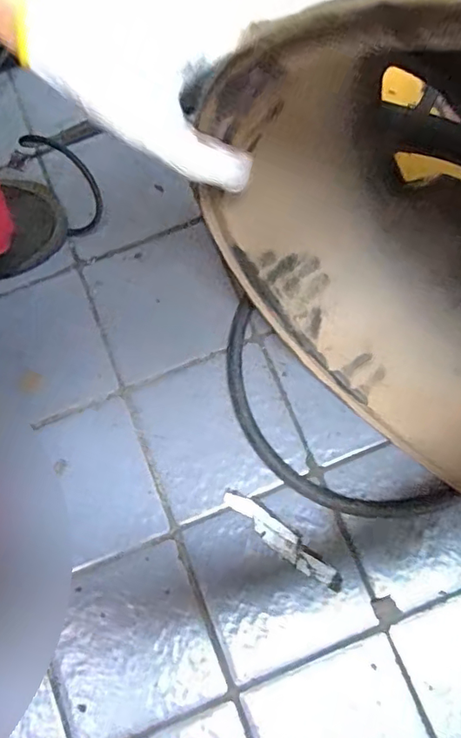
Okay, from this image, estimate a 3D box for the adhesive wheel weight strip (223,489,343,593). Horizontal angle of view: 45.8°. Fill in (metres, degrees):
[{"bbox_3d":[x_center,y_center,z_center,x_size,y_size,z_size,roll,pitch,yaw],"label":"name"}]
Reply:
[{"bbox_3d":[0.052,0.172,0.551,0.140,0.004,0.027,40,81,10],"label":"adhesive wheel weight strip"}]

